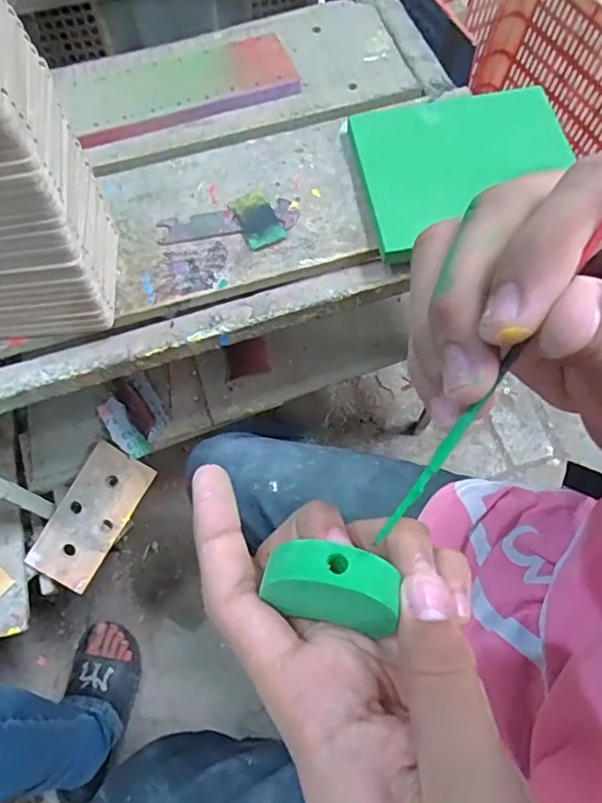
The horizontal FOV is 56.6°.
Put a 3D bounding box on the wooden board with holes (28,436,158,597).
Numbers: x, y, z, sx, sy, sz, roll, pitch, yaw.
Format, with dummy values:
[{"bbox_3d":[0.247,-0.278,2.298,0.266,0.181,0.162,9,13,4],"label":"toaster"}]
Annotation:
[{"bbox_3d":[-0.286,0.157,0.766,0.089,0.011,0.190,32,85,-8],"label":"wooden board with holes"}]

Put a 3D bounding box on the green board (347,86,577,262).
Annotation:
[{"bbox_3d":[0.159,-0.235,0.546,0.199,0.015,0.182,-11,67,3],"label":"green board"}]

